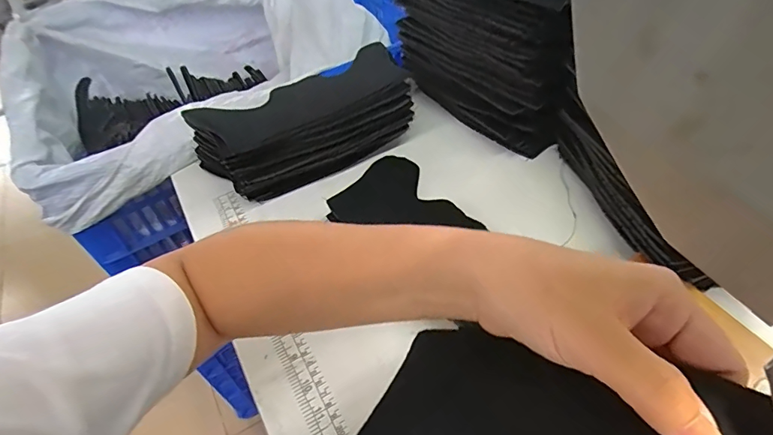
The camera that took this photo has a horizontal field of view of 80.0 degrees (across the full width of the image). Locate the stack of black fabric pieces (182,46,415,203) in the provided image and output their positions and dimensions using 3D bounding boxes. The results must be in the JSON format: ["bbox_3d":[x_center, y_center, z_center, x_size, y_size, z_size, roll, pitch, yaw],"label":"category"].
[{"bbox_3d":[-0.088,-0.106,0.532,0.248,0.091,0.129,-27,51,-17],"label":"stack of black fabric pieces"}]

